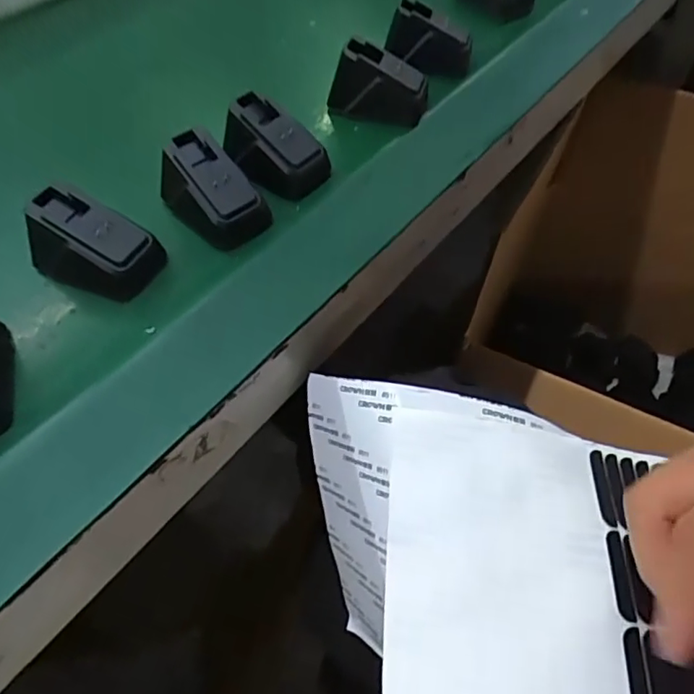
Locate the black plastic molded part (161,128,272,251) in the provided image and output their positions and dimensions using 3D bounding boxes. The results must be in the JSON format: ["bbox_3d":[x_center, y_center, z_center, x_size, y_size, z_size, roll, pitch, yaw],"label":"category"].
[{"bbox_3d":[-0.081,-0.094,0.339,0.060,0.040,0.038,36,63,25],"label":"black plastic molded part"}]

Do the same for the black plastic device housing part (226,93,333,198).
[{"bbox_3d":[-0.046,-0.128,0.362,0.064,0.039,0.036,26,59,20],"label":"black plastic device housing part"}]

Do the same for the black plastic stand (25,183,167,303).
[{"bbox_3d":[-0.142,-0.057,0.313,0.064,0.044,0.036,12,55,11],"label":"black plastic stand"}]

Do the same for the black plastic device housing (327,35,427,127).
[{"bbox_3d":[0.024,-0.191,0.413,0.067,0.043,0.032,15,56,13],"label":"black plastic device housing"}]

